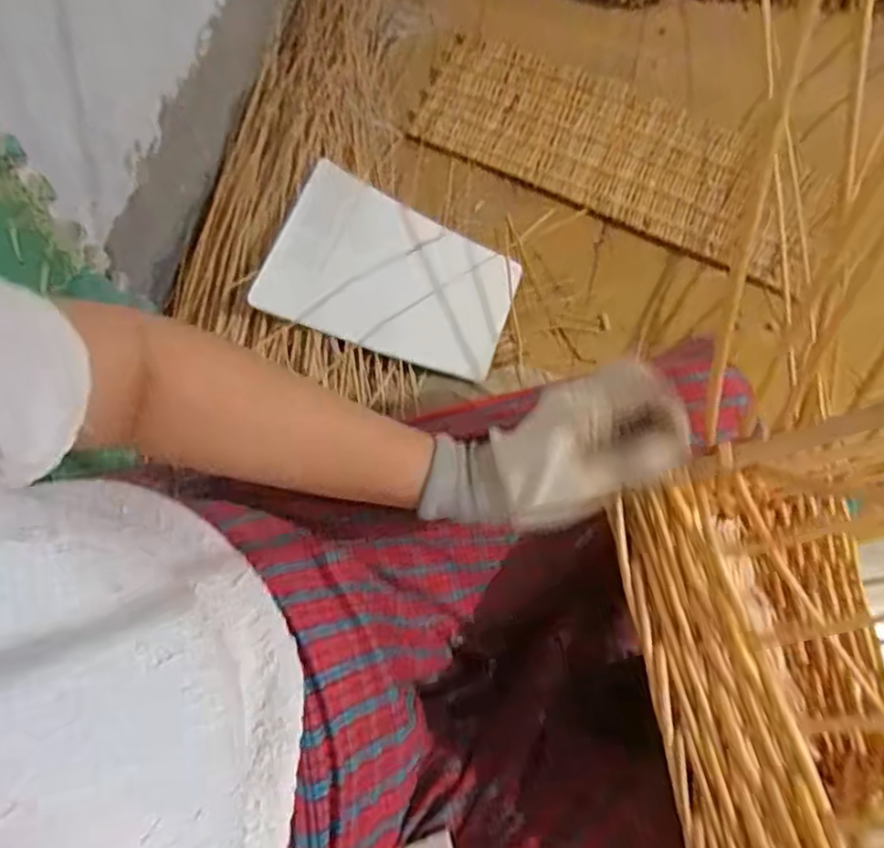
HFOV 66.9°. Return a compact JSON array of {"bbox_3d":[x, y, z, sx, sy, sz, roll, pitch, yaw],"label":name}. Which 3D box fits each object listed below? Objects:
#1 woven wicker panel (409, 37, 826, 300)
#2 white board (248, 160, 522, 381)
[{"bbox_3d":[0.296,-0.454,1.111,0.672,0.022,0.254,25,83,3],"label":"woven wicker panel"},{"bbox_3d":[-0.067,-0.207,0.979,0.347,0.019,0.254,23,72,-15],"label":"white board"}]

